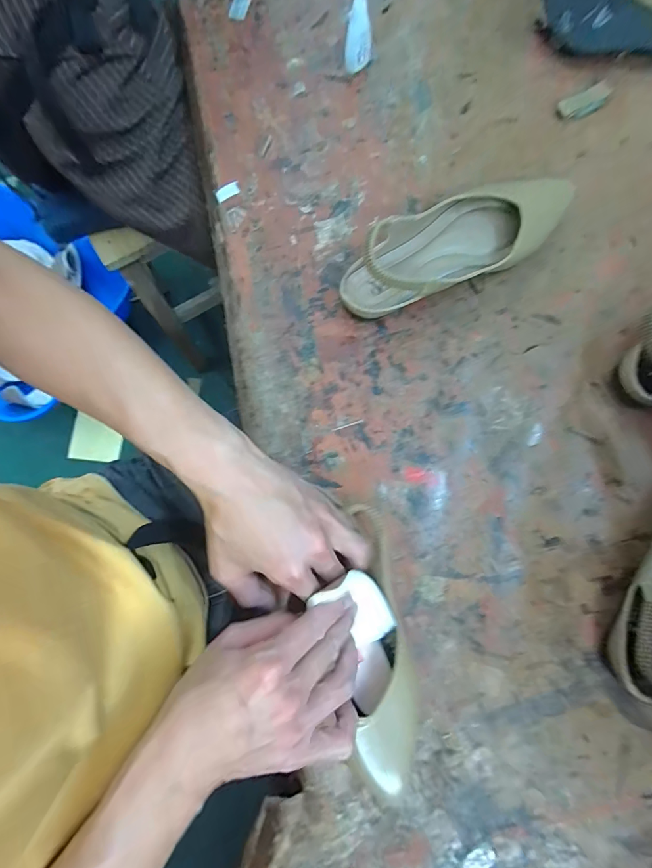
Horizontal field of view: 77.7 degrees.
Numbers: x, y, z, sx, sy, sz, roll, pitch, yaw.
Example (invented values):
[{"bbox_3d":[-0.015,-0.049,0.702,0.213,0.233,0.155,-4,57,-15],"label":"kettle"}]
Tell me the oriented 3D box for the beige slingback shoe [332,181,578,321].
[{"bbox_3d":[0.126,-0.187,0.401,0.239,0.060,0.084,-28,79,-4],"label":"beige slingback shoe"}]

